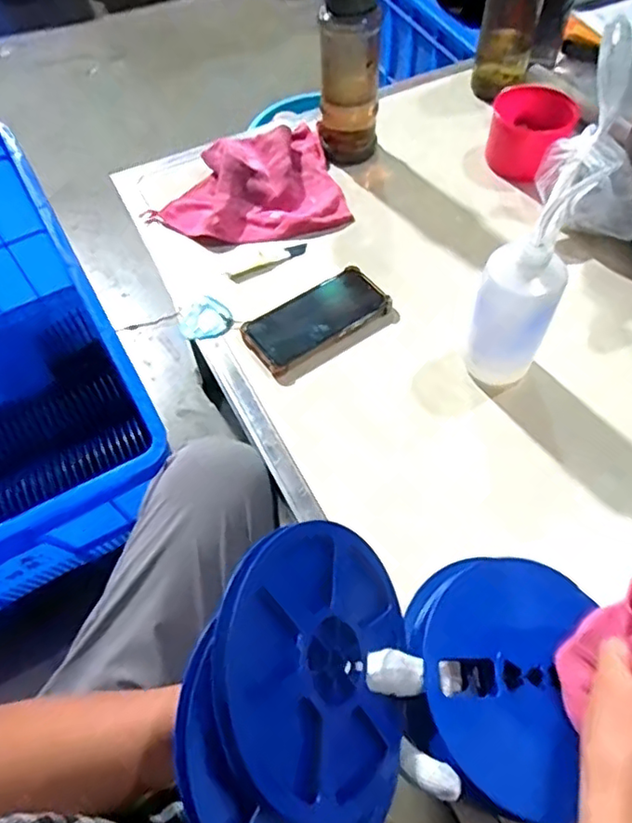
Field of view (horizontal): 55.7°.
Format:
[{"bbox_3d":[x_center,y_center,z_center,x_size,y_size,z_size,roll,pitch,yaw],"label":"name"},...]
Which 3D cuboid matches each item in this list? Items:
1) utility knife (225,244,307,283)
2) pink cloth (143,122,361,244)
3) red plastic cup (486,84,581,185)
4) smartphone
[{"bbox_3d":[-0.058,-0.182,0.733,0.104,0.009,0.018,-24,60,-14],"label":"utility knife"},{"bbox_3d":[-0.094,-0.294,0.781,0.246,0.043,0.191,-14,58,-8],"label":"pink cloth"},{"bbox_3d":[0.278,-0.358,0.785,0.099,0.084,0.103,0,57,1],"label":"red plastic cup"},{"bbox_3d":[0.001,-0.106,0.674,0.161,0.010,0.080,-31,62,-18],"label":"smartphone"}]

